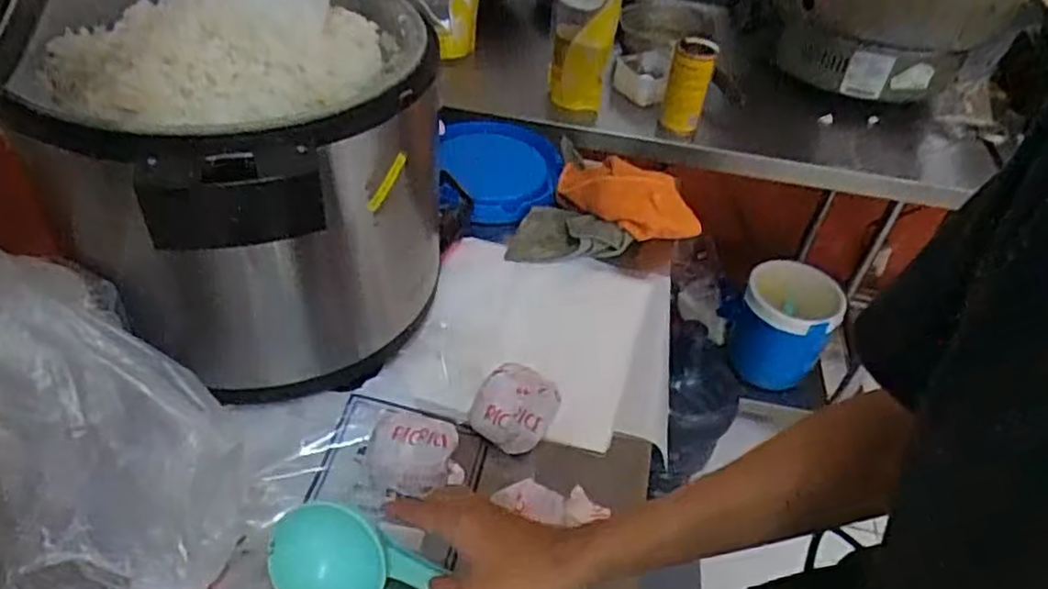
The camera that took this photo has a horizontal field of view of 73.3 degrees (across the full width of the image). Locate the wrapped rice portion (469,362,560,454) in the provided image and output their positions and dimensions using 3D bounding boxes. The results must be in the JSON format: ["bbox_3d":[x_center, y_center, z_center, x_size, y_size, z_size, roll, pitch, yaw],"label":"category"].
[{"bbox_3d":[-0.007,0.114,0.700,0.071,0.054,0.073,4,42,-4],"label":"wrapped rice portion"}]

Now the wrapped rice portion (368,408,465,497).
[{"bbox_3d":[-0.100,0.148,0.651,0.085,0.052,0.061,5,42,-3],"label":"wrapped rice portion"}]

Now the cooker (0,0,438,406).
[{"bbox_3d":[-0.248,-0.086,0.665,0.323,0.342,0.321,-1,43,-9],"label":"cooker"}]

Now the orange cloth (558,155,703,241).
[{"bbox_3d":[0.138,-0.149,0.985,0.143,0.071,0.181,-22,50,-29],"label":"orange cloth"}]

